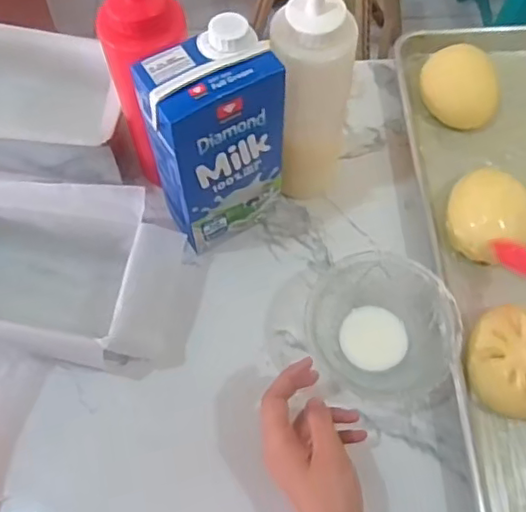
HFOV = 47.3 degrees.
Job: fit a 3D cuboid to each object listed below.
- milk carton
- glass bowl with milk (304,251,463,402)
[{"bbox_3d":[-0.035,-0.086,0.477,0.103,0.181,0.061,-25,67,-12],"label":"milk carton"},{"bbox_3d":[0.097,0.059,0.497,0.123,0.041,0.111,25,67,12],"label":"glass bowl with milk"}]

